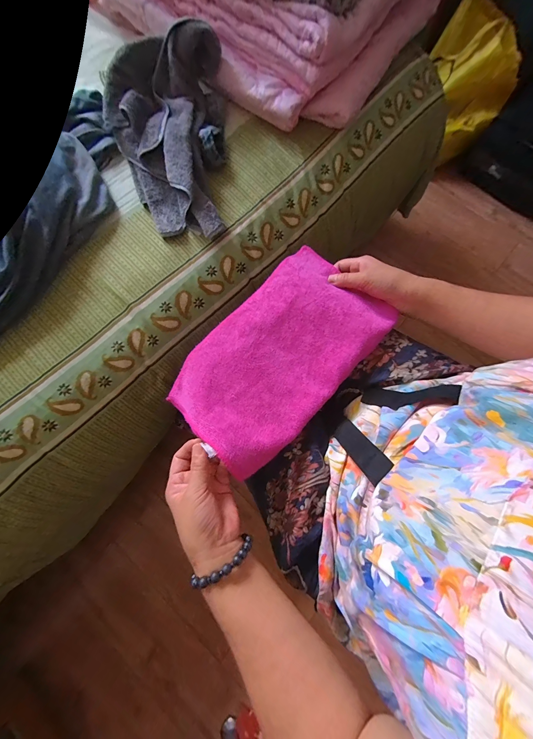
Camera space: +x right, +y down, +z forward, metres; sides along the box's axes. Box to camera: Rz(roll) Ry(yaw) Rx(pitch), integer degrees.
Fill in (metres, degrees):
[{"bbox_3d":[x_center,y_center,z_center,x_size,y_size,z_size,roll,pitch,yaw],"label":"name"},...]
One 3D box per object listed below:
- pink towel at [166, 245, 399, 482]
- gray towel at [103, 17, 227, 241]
[{"bbox_3d":[0.023,-0.031,0.375,0.179,0.057,0.311,42,80,9],"label":"pink towel"},{"bbox_3d":[-0.169,-0.383,0.453,0.188,0.096,0.318,-2,77,-1],"label":"gray towel"}]

